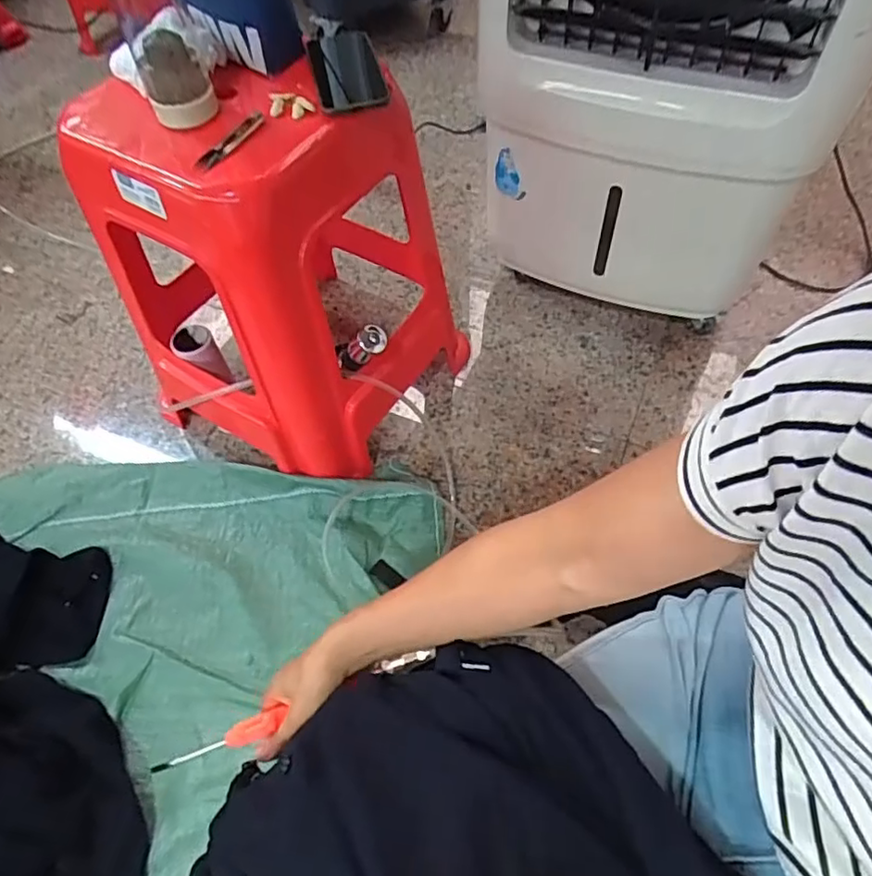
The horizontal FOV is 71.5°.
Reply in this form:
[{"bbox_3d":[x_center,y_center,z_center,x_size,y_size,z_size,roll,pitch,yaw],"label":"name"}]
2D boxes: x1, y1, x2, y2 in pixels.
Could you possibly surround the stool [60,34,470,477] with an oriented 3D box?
[{"bbox_3d":[-0.206,-0.245,0.895,0.391,0.505,0.426,26,62,18],"label":"stool"}]

